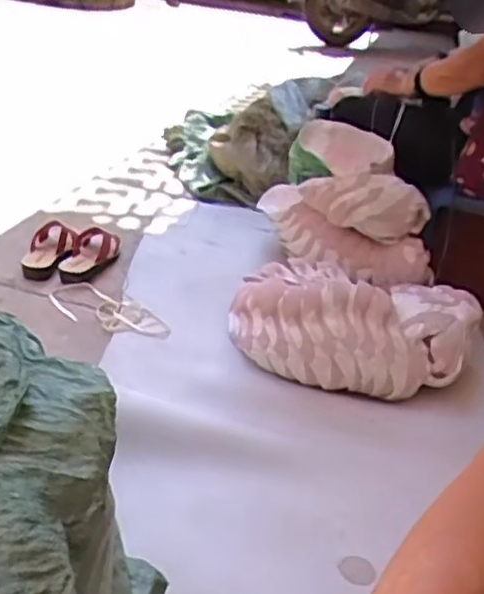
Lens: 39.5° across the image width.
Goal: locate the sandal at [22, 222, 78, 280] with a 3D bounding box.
[{"bbox_3d":[-0.439,-0.107,1.543,0.102,0.054,0.220,7,31,-9],"label":"sandal"}]

